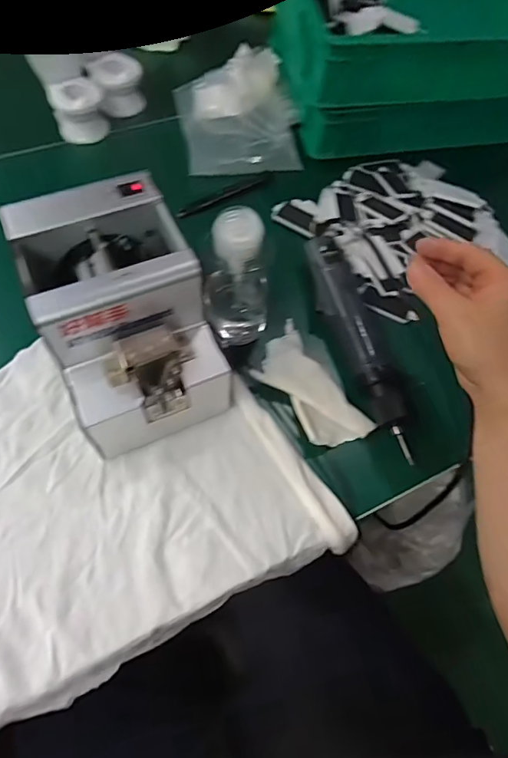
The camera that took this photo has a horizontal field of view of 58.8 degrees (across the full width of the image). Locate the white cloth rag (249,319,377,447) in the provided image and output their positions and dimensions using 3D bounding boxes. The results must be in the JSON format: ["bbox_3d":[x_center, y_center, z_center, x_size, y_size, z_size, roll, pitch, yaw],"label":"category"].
[{"bbox_3d":[0.050,0.005,0.442,0.069,0.018,0.139,-28,68,-17],"label":"white cloth rag"}]

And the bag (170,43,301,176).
[{"bbox_3d":[-0.024,-0.376,0.622,0.154,0.042,0.198,-10,64,-9],"label":"bag"}]

